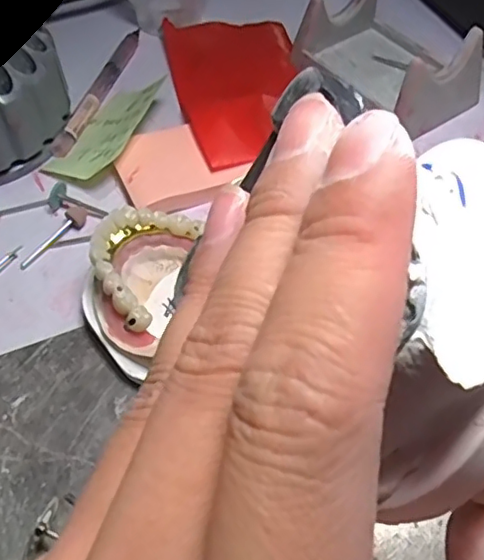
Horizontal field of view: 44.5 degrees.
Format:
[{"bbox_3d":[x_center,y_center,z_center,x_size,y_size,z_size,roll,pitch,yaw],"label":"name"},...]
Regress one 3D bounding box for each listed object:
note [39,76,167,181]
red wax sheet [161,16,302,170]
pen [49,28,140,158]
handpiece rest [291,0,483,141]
[{"bbox_3d":[-0.073,-0.086,0.328,0.041,0.015,0.083,19,56,15],"label":"note"},{"bbox_3d":[0.001,-0.118,0.350,0.078,0.015,0.144,-10,53,-6],"label":"red wax sheet"},{"bbox_3d":[-0.084,-0.116,0.353,0.009,0.007,0.118,12,54,10],"label":"pen"},{"bbox_3d":[0.086,-0.131,0.344,0.064,0.044,0.095,-32,59,-21],"label":"handpiece rest"}]

